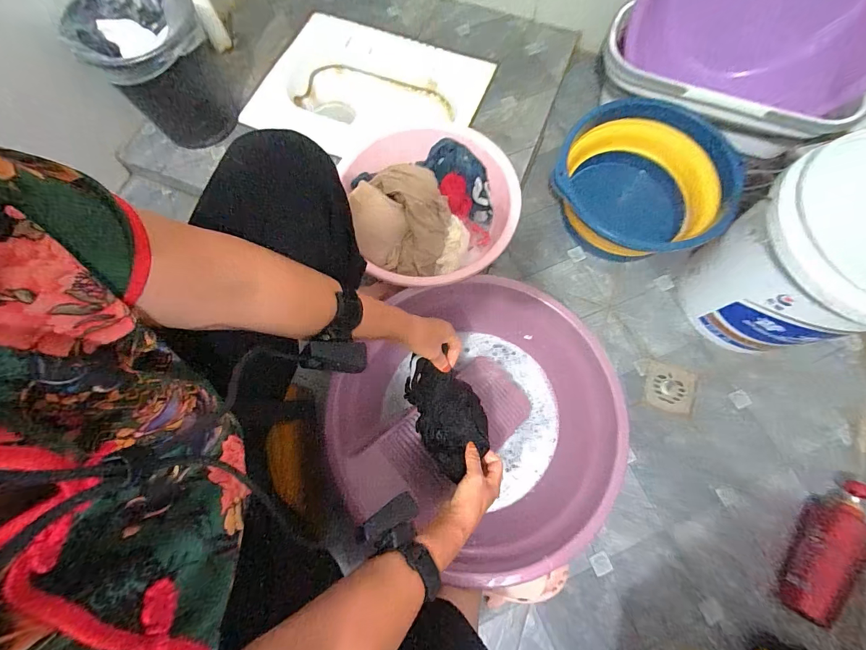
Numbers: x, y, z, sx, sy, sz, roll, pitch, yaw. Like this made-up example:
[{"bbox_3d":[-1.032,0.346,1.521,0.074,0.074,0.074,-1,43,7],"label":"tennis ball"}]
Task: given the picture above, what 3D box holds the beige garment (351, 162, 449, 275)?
[{"bbox_3d":[-0.057,-0.193,0.684,0.167,0.100,0.169,0,73,1],"label":"beige garment"}]

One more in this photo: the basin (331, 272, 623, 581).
[{"bbox_3d":[0.094,0.157,0.674,0.448,0.176,0.436,0,72,0],"label":"basin"}]

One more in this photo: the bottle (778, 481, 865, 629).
[{"bbox_3d":[0.723,0.402,0.660,0.092,0.054,0.266,38,76,11],"label":"bottle"}]

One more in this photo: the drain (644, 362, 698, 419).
[{"bbox_3d":[0.505,0.138,0.778,0.099,0.004,0.099,16,73,5],"label":"drain"}]

